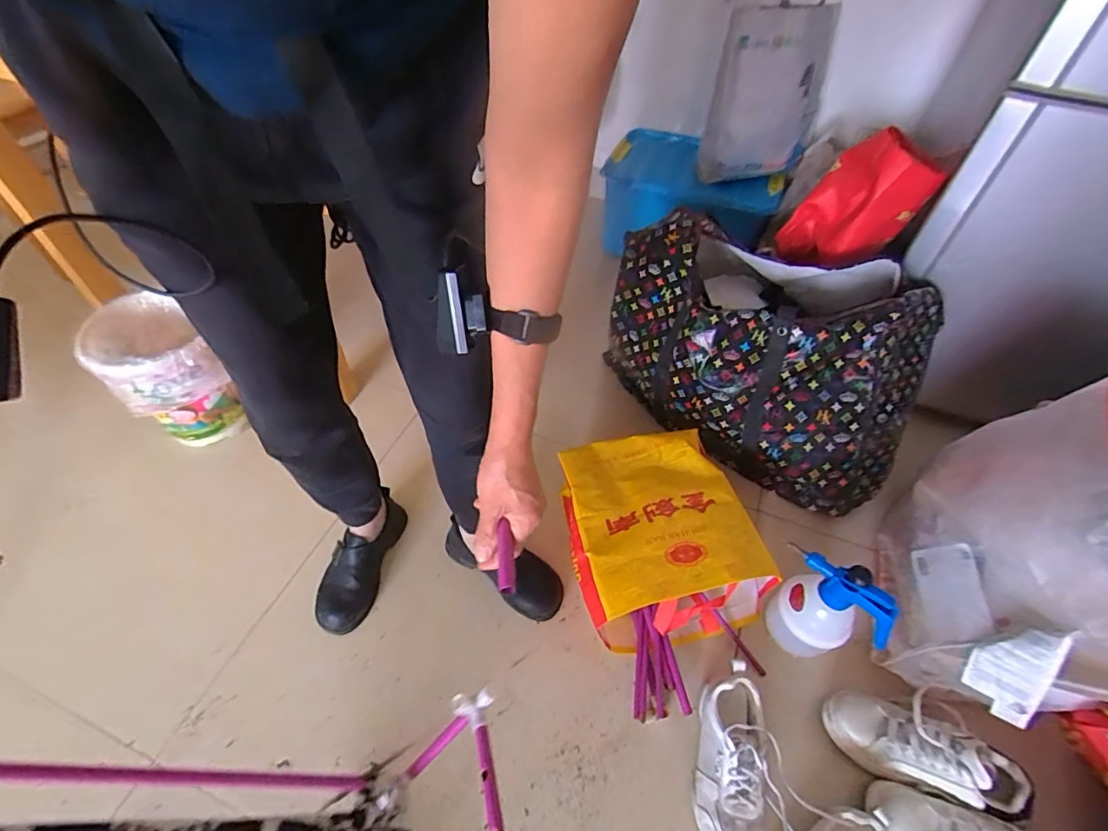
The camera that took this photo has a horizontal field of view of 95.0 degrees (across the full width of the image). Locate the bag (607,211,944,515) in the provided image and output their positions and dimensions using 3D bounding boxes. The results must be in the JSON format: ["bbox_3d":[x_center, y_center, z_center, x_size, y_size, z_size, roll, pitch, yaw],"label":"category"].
[{"bbox_3d":[0.456,-0.131,1.120,0.663,0.417,0.416,31,56,21],"label":"bag"}]

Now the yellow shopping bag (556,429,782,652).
[{"bbox_3d":[0.175,0.207,0.947,0.309,0.199,0.368,-10,51,-10],"label":"yellow shopping bag"}]

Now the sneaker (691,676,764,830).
[{"bbox_3d":[0.262,0.528,0.762,0.095,0.076,0.231,13,51,9],"label":"sneaker"}]

